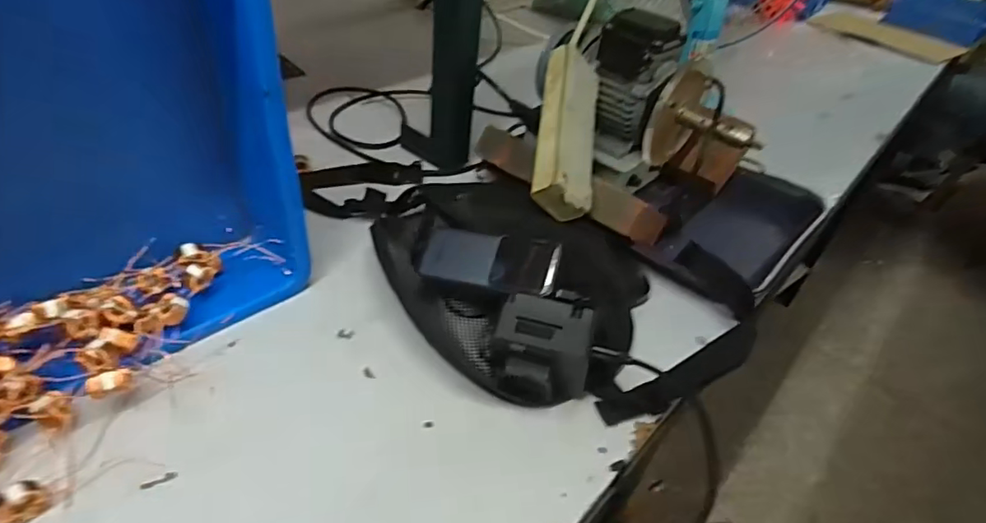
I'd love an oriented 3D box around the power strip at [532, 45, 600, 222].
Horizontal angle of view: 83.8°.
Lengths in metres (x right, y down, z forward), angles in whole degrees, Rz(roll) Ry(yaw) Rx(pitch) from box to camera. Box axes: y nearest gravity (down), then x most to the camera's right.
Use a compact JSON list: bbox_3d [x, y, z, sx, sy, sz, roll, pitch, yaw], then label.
[{"bbox_3d":[0.078,-0.136,0.570,0.039,0.063,0.198,-13,56,38],"label":"power strip"}]

